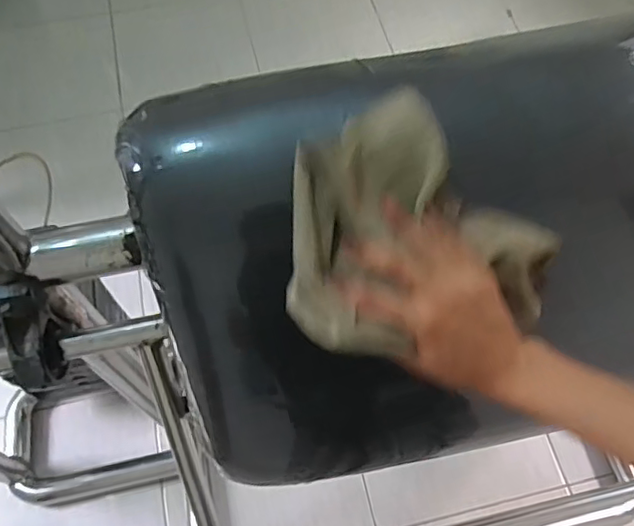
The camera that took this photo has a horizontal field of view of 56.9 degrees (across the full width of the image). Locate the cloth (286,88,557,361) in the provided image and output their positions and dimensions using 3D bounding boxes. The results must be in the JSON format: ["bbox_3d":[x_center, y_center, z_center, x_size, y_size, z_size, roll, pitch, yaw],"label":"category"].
[{"bbox_3d":[0.061,-0.026,0.407,0.174,0.080,0.152,-18,67,-10],"label":"cloth"}]

